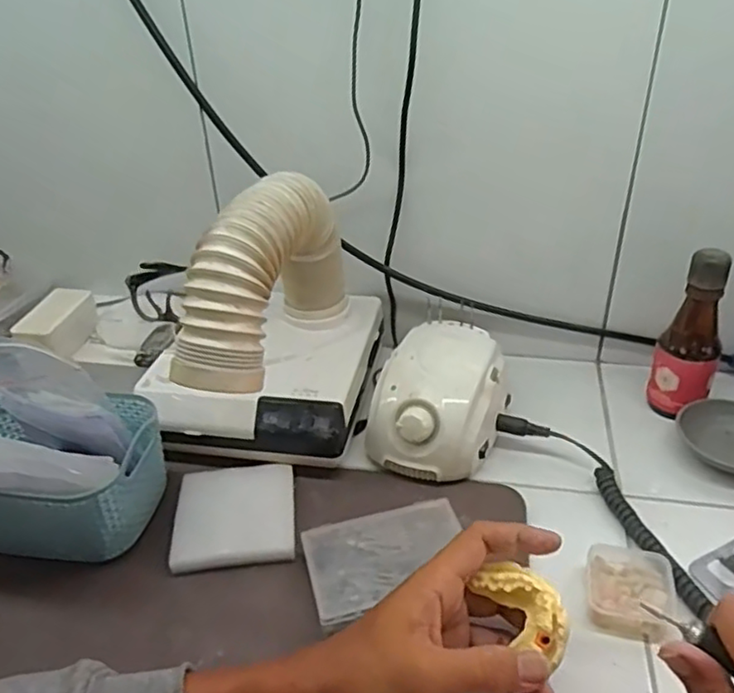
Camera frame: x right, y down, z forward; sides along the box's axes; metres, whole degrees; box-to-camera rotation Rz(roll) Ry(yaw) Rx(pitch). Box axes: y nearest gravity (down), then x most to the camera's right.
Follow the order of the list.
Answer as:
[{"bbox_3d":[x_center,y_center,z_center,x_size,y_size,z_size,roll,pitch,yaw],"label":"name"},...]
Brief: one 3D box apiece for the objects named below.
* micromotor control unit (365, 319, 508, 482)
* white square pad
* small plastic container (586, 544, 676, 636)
[{"bbox_3d":[0.067,0.043,0.578,0.100,0.073,0.132,16,38,26],"label":"micromotor control unit"},{"bbox_3d":[-0.105,0.132,0.522,0.090,0.011,0.098,-5,34,-3],"label":"white square pad"},{"bbox_3d":[0.182,0.165,0.451,0.055,0.018,0.063,10,36,19],"label":"small plastic container"}]

